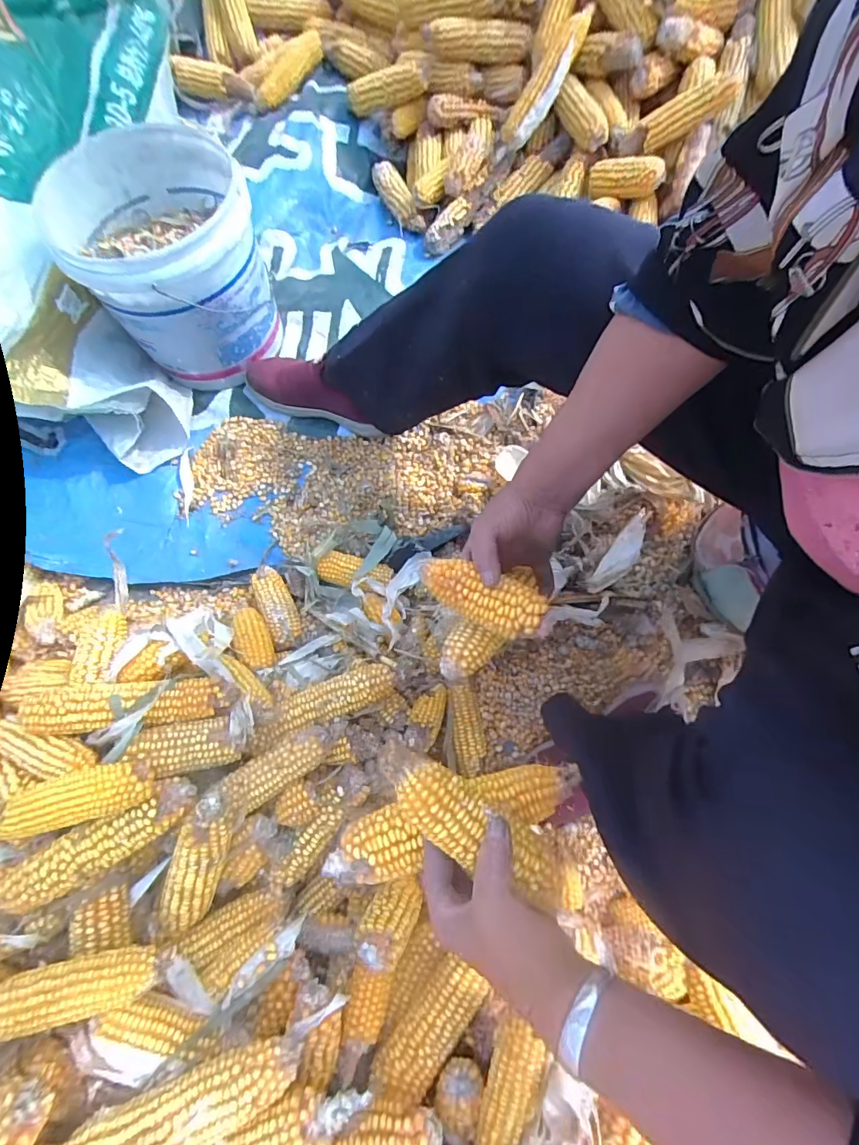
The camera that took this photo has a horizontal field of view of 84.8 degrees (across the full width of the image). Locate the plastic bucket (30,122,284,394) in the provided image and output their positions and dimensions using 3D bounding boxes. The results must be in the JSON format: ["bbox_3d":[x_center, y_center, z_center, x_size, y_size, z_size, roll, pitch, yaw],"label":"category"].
[{"bbox_3d":[-0.369,-0.451,0.705,0.246,0.248,0.252,0,76,1],"label":"plastic bucket"}]

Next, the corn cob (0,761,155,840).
[{"bbox_3d":[-0.345,0.214,0.441,0.164,0.038,0.044,-14,76,-3],"label":"corn cob"}]

